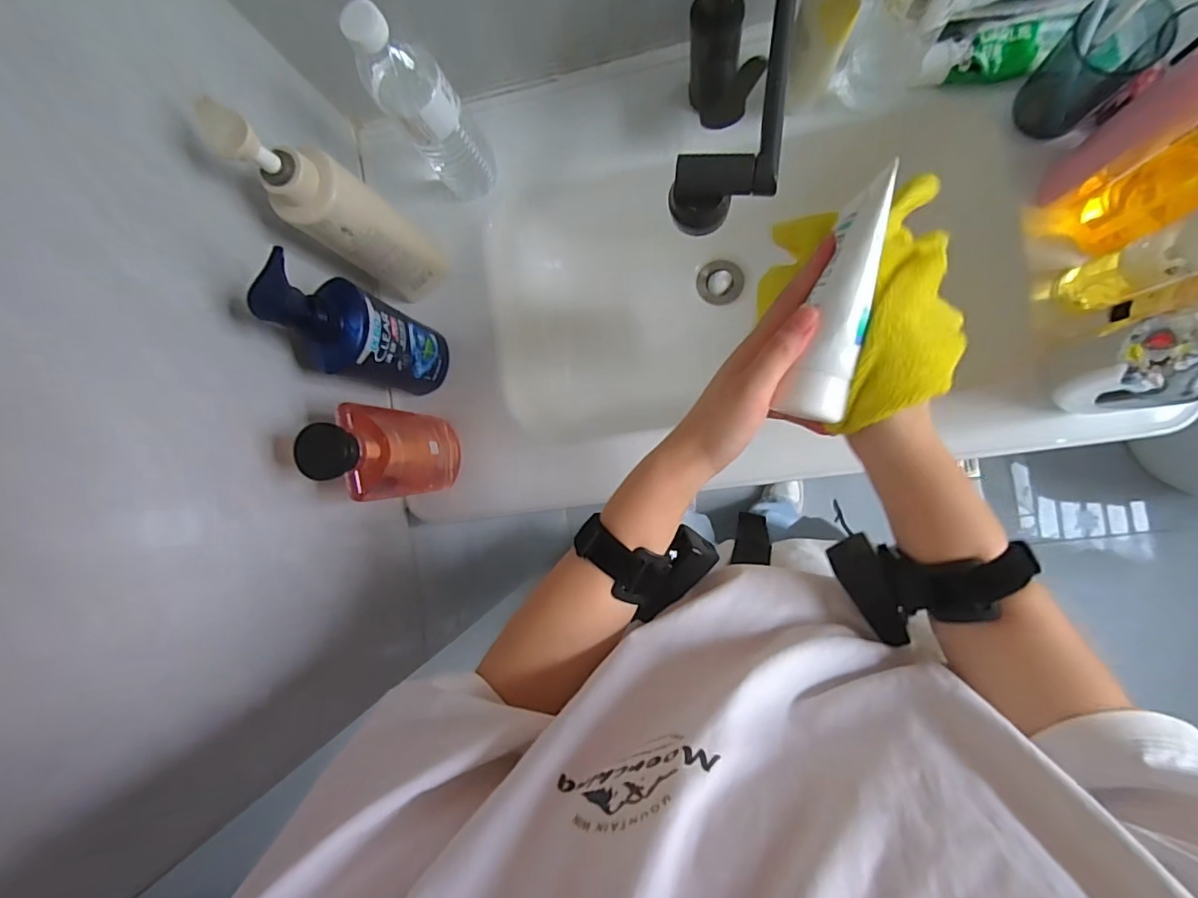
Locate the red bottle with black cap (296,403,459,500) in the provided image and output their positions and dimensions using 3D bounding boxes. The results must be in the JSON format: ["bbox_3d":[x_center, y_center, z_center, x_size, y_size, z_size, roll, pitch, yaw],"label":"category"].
[{"bbox_3d":[-0.196,0.005,0.504,0.048,0.211,0.083,11,91,7],"label":"red bottle with black cap"}]

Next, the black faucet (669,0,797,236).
[{"bbox_3d":[0.106,-0.278,0.434,0.078,0.134,0.207,3,77,7],"label":"black faucet"}]

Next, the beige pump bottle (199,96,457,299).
[{"bbox_3d":[-0.229,-0.213,0.486,0.064,0.258,0.070,44,95,6],"label":"beige pump bottle"}]

